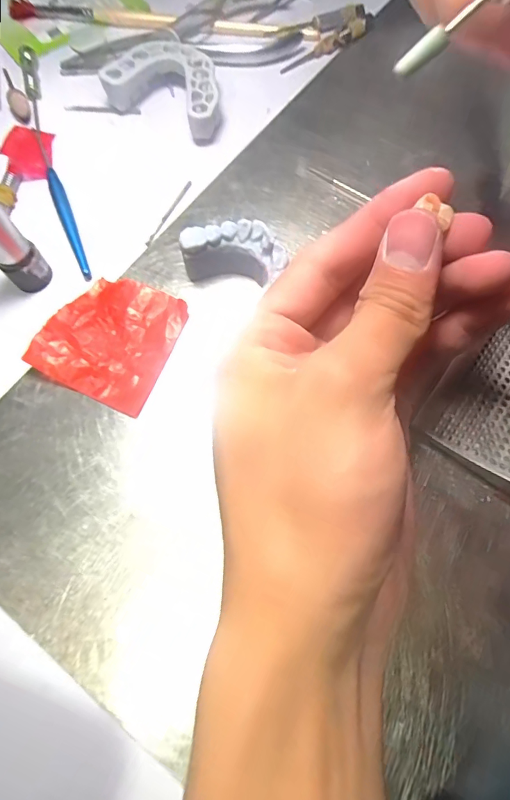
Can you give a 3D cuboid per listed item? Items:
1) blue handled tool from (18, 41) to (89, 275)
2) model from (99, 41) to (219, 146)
[{"bbox_3d":[-0.111,-0.135,0.235,0.009,0.004,0.172,-18,72,-5],"label":"blue handled tool"},{"bbox_3d":[-0.044,-0.171,0.239,0.065,0.019,0.046,28,74,10],"label":"model"}]

